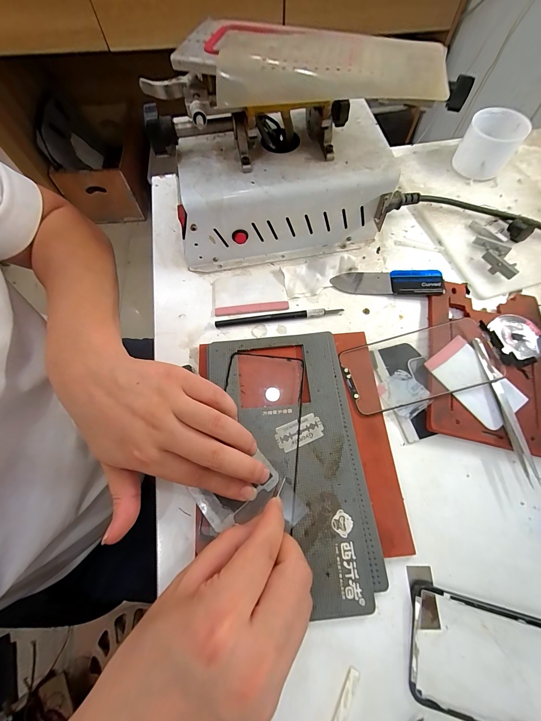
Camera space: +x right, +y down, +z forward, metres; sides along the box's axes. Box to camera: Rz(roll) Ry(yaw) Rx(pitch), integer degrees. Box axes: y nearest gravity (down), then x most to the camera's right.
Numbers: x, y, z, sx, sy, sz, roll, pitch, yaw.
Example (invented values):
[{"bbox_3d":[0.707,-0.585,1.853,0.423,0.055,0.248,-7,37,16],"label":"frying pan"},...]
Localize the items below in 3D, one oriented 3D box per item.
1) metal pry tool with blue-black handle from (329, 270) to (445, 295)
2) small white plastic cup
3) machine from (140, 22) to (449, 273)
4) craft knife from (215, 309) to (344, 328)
[{"bbox_3d":[0.130,-0.089,0.312,0.117,0.010,0.032,4,68,4],"label":"metal pry tool with blue-black handle"},{"bbox_3d":[0.276,-0.273,0.356,0.061,0.053,0.060,29,72,13],"label":"small white plastic cup"},{"bbox_3d":[0.008,-0.203,0.281,0.234,0.156,0.129,-6,68,0],"label":"machine"},{"bbox_3d":[0.009,-0.047,0.300,0.134,0.006,0.010,-7,68,0],"label":"craft knife"}]

